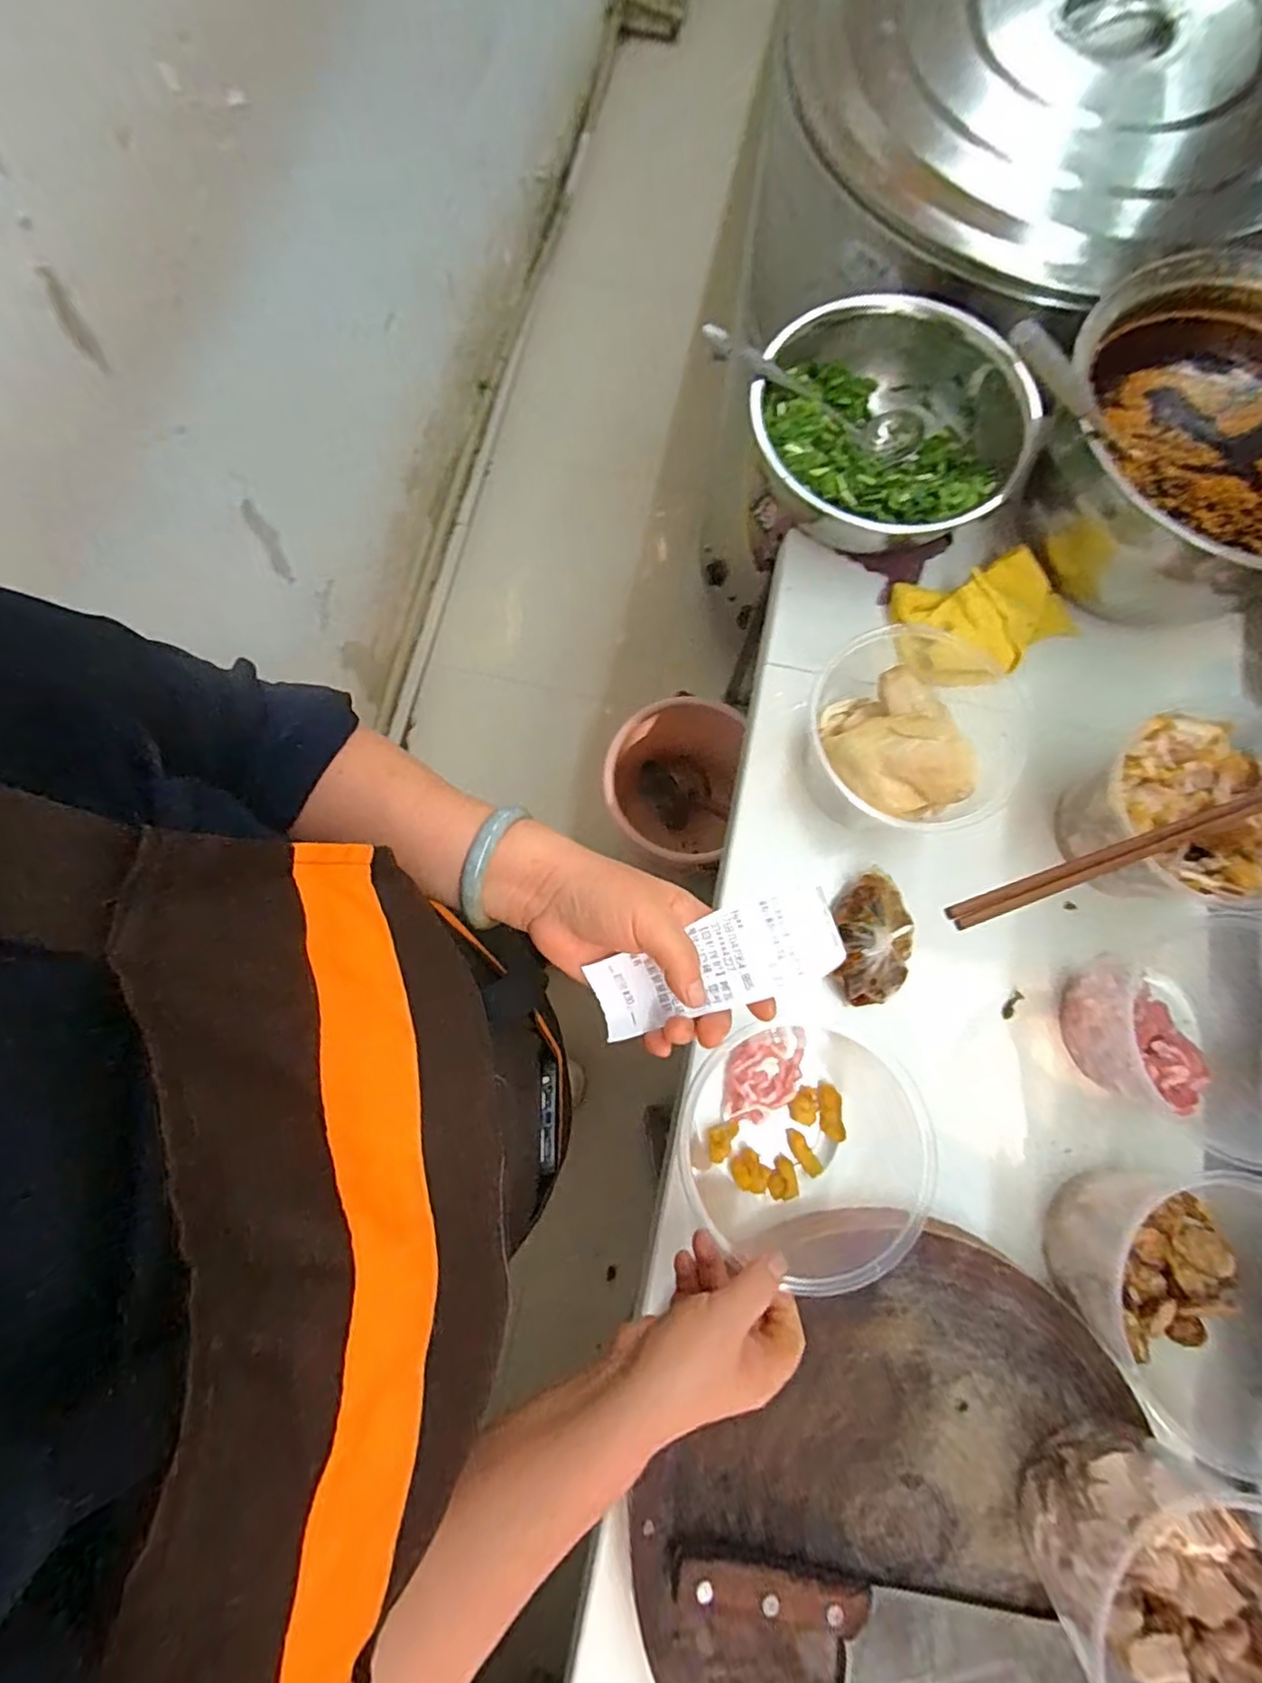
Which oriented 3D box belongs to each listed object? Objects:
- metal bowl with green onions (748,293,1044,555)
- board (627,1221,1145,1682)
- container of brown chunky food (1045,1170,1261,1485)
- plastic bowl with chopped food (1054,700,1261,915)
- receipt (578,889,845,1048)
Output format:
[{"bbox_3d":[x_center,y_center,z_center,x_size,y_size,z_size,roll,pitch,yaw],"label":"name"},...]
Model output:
[{"bbox_3d":[0.237,-0.393,0.613,0.244,0.090,0.238,0,79,0],"label":"metal bowl with green onions"},{"bbox_3d":[0.192,0.479,0.416,0.367,0.041,0.349,-25,80,-5],"label":"board"},{"bbox_3d":[0.414,0.325,0.440,0.196,0.100,0.165,24,80,4],"label":"container of brown chunky food"},{"bbox_3d":[0.455,-0.019,0.513,0.165,0.099,0.152,0,79,0],"label":"plastic bowl with chopped food"},{"bbox_3d":[0.049,0.070,0.355,0.140,0.029,0.049,-21,79,6],"label":"receipt"}]

